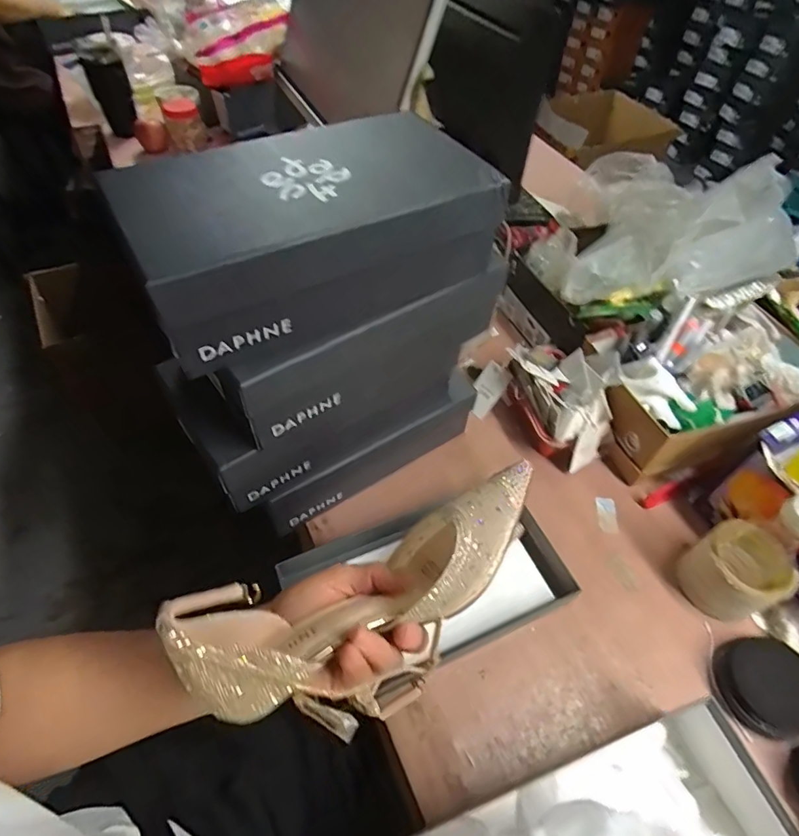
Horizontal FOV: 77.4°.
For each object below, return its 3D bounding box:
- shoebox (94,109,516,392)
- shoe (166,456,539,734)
[{"bbox_3d":[-0.071,-0.157,0.431,0.295,0.100,0.156,-28,59,-22],"label":"shoebox"},{"bbox_3d":[-0.008,0.116,0.317,0.234,0.076,0.107,-23,57,-15],"label":"shoe"}]

